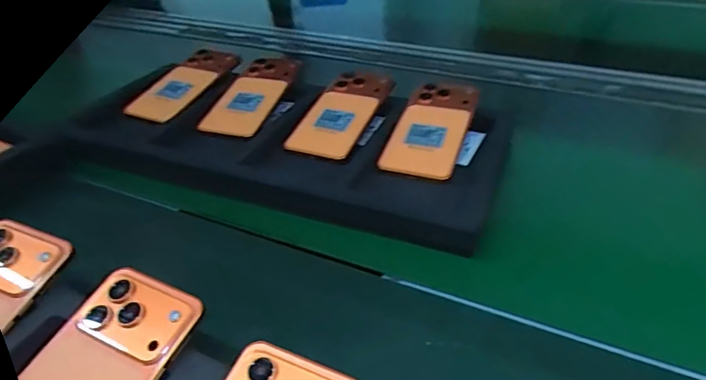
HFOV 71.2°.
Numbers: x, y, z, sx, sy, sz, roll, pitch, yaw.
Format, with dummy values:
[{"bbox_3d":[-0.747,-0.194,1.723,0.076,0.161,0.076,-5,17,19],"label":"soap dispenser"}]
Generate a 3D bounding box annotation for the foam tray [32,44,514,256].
[{"bbox_3d":[-0.083,-0.077,0.564,0.488,0.040,0.268,9,37,17],"label":"foam tray"}]

